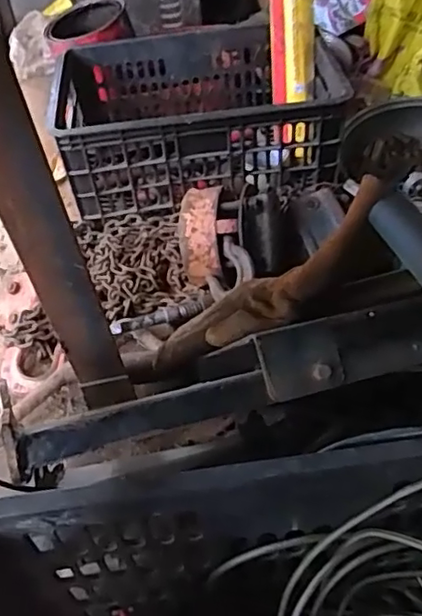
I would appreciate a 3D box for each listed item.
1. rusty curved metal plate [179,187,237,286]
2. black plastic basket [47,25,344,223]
[{"bbox_3d":[-0.005,-0.095,0.767,0.070,0.033,0.124,-1,87,5],"label":"rusty curved metal plate"},{"bbox_3d":[-0.036,-0.330,1.001,0.414,0.158,0.323,-8,47,-2],"label":"black plastic basket"}]

